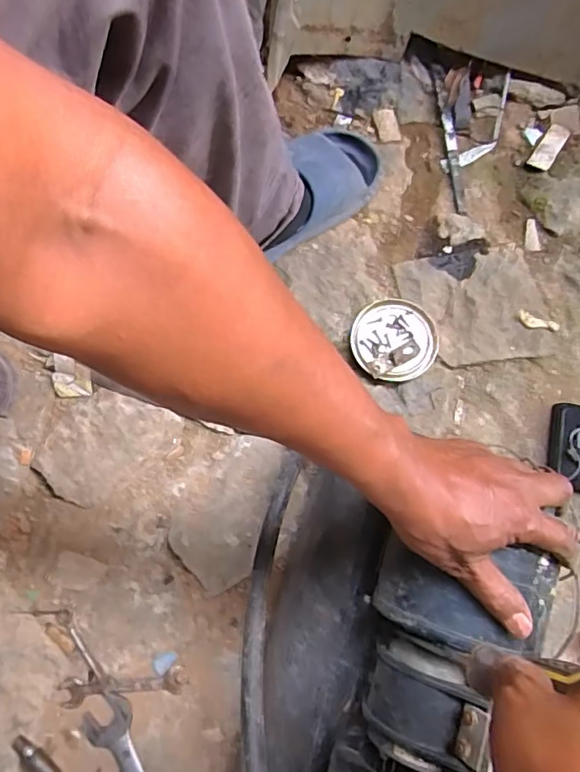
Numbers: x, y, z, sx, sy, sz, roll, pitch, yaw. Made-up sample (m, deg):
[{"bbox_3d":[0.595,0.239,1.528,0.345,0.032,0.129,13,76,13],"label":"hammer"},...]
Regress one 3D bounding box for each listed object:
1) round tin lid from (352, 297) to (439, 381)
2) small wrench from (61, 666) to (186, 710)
[{"bbox_3d":[0.129,-0.056,0.684,0.104,0.022,0.103,0,79,0],"label":"round tin lid"},{"bbox_3d":[-0.190,0.342,0.627,0.136,0.012,0.031,-6,79,-2],"label":"small wrench"}]

